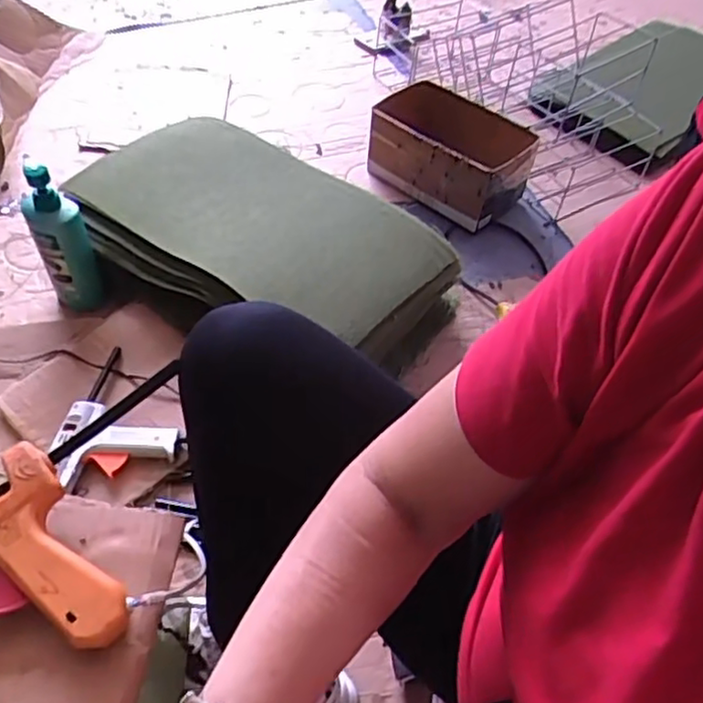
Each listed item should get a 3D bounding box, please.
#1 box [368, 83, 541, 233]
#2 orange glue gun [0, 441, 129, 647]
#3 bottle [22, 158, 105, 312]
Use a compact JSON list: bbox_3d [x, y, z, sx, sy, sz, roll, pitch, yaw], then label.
[{"bbox_3d":[0.187,-0.380,1.328,0.303,0.156,0.175,26,54,15],"label":"box"},{"bbox_3d":[-0.260,0.170,0.472,0.164,0.056,0.152,-31,60,-26],"label":"orange glue gun"},{"bbox_3d":[-0.431,-0.160,1.022,0.075,0.246,0.064,-21,56,-21],"label":"bottle"}]

